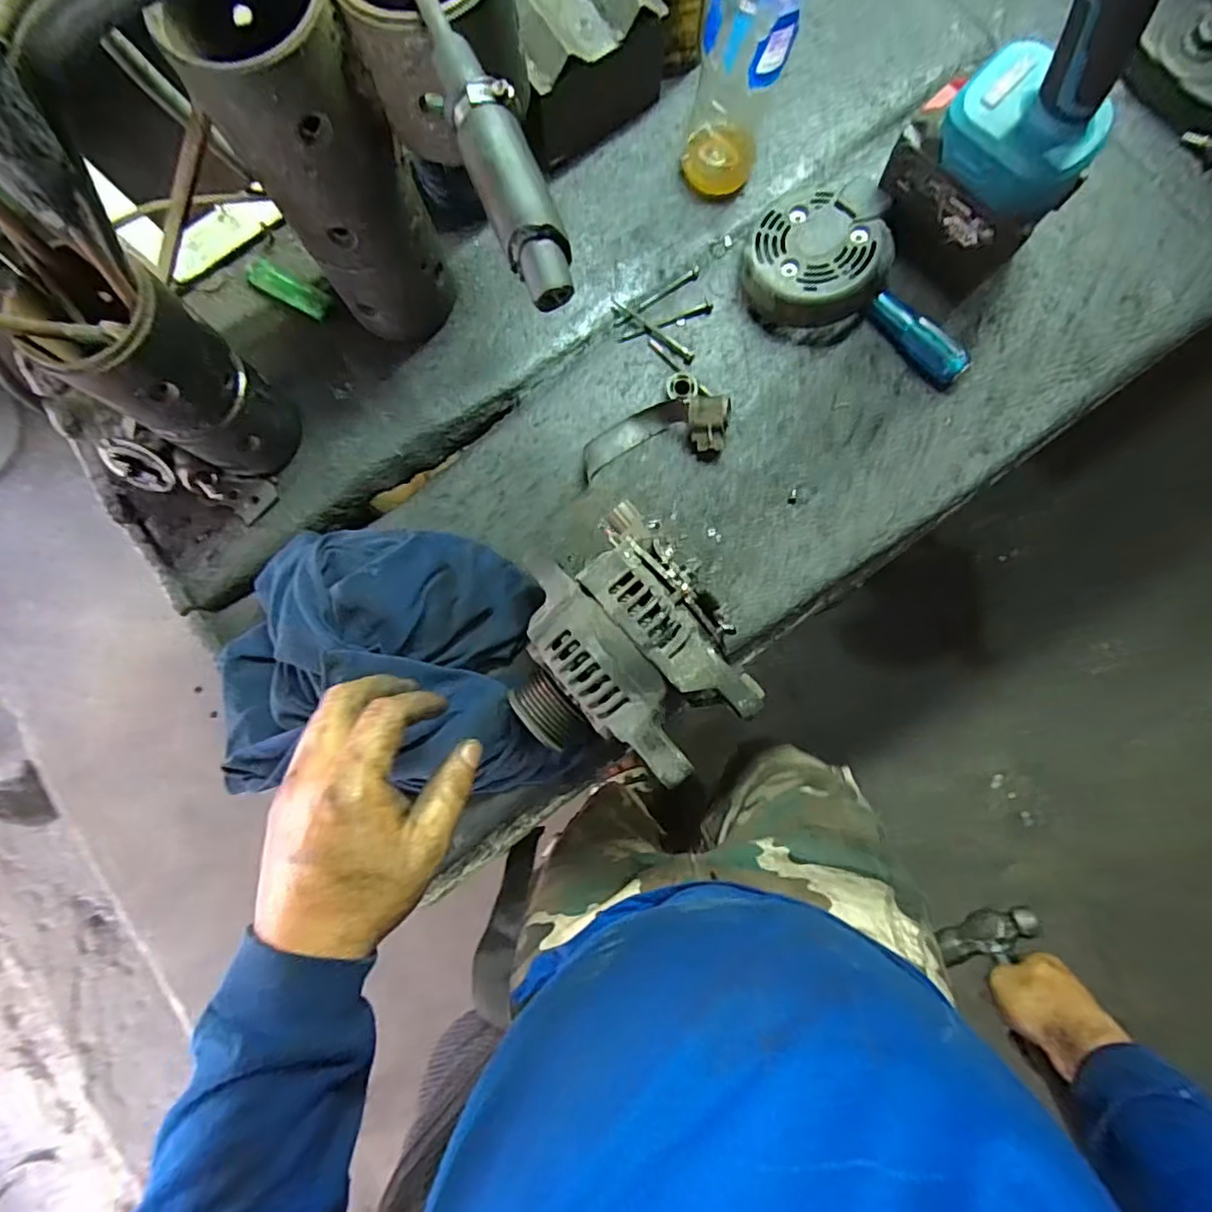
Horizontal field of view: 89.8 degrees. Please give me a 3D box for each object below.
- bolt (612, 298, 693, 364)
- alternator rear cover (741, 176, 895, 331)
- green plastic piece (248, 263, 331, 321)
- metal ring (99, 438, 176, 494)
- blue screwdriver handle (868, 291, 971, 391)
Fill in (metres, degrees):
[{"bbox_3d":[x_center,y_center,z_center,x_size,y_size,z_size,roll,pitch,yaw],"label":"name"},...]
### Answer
[{"bbox_3d":[0.038,-0.231,0.509,0.085,0.007,0.008,38,86,7],"label":"bolt"},{"bbox_3d":[0.171,-0.281,0.493,0.117,0.042,0.112,7,83,4],"label":"alternator rear cover"},{"bbox_3d":[-0.273,-0.271,0.520,0.075,0.010,0.023,27,85,6],"label":"green plastic piece"},{"bbox_3d":[-0.370,-0.109,0.481,0.050,0.010,0.038,19,122,-19],"label":"metal ring"},{"bbox_3d":[0.254,-0.218,0.496,0.023,0.031,0.092,-42,83,-3],"label":"blue screwdriver handle"}]

